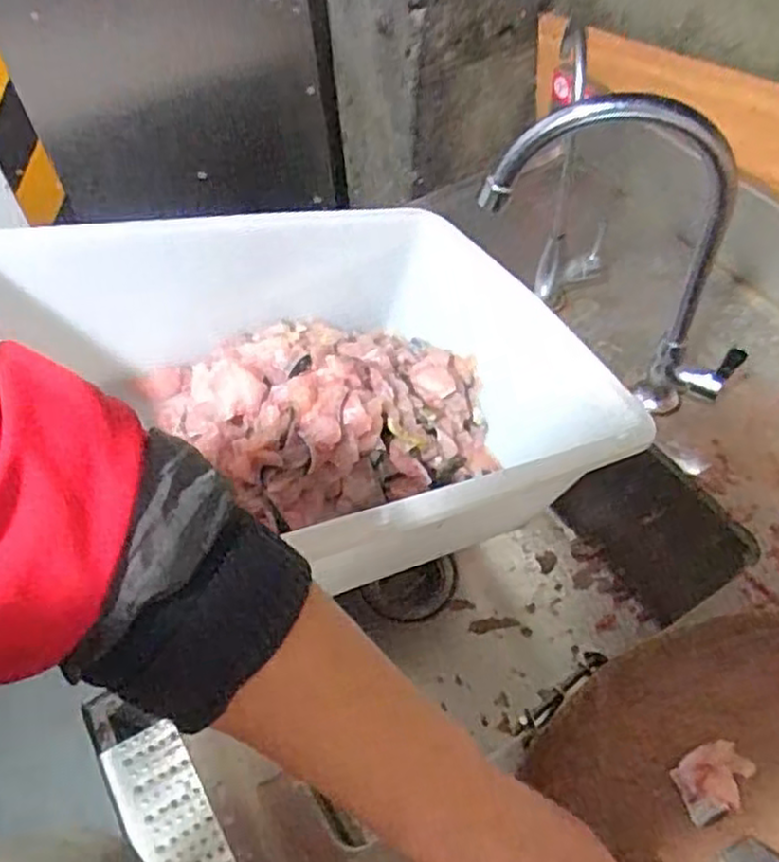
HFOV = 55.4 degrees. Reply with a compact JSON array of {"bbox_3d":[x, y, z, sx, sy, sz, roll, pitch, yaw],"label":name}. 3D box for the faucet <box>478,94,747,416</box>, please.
[{"bbox_3d":[0.181,-0.119,0.583,0.217,0.297,0.032,6,54,7],"label":"faucet"}]

